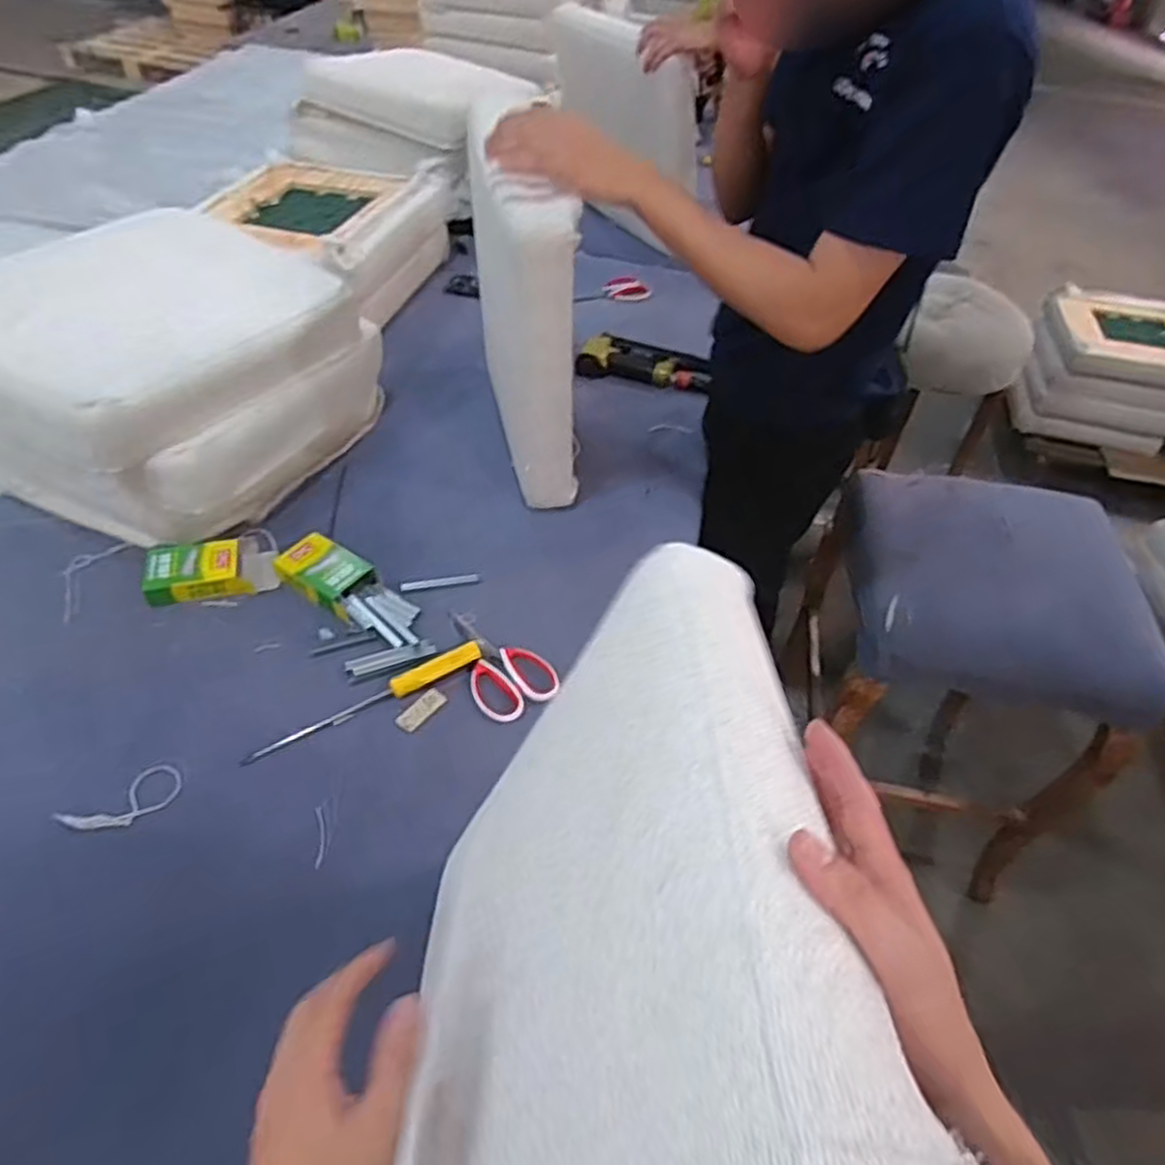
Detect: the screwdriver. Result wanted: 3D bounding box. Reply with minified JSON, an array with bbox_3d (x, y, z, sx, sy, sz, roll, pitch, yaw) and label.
[{"bbox_3d":[-0.247,0.135,0.884,0.280,0.030,0.028,-22,52,-26],"label":"screwdriver"}]

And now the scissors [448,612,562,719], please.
[{"bbox_3d":[-0.111,0.089,0.947,0.101,0.017,0.186,-25,54,-28],"label":"scissors"}]

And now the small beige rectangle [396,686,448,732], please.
[{"bbox_3d":[-0.188,0.150,0.897,0.025,0.010,0.062,34,51,24],"label":"small beige rectangle"}]

